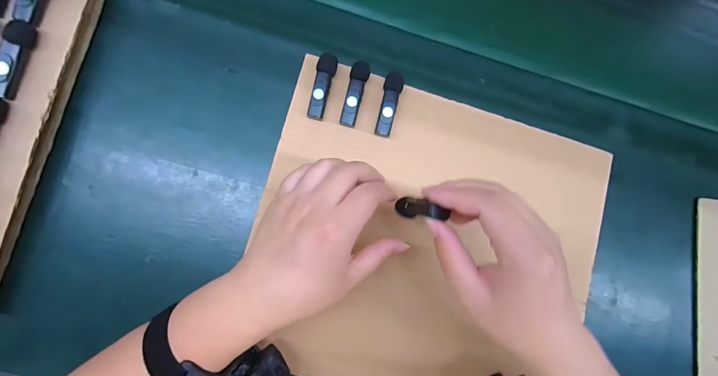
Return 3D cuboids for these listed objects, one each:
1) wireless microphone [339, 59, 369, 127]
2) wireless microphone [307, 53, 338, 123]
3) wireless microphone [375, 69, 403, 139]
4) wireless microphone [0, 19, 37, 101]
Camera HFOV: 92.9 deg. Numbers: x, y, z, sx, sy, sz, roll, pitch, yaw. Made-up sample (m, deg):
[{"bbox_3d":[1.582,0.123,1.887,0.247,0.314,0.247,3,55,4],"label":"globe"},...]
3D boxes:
[{"bbox_3d":[-0.004,-0.092,0.337,0.017,0.017,0.064,12,79,-6],"label":"wireless microphone"},{"bbox_3d":[-0.036,-0.098,0.334,0.018,0.017,0.064,14,79,-6],"label":"wireless microphone"},{"bbox_3d":[0.031,-0.084,0.341,0.018,0.013,0.065,11,79,-6],"label":"wireless microphone"},{"bbox_3d":[-0.284,-0.105,0.276,0.012,0.014,0.064,15,78,-6],"label":"wireless microphone"}]

